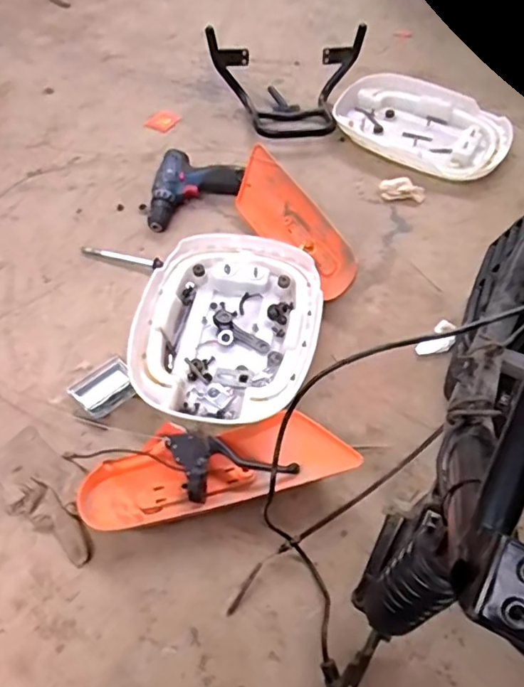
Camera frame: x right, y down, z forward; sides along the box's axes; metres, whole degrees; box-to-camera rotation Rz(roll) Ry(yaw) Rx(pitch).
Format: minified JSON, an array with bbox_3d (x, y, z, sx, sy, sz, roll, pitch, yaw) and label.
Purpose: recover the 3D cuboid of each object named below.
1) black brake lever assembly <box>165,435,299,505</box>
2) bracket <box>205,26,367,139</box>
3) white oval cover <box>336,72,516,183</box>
[{"bbox_3d":[-0.040,0.153,0.748,0.156,0.043,0.094,-12,53,-12],"label":"black brake lever assembly"},{"bbox_3d":[0.060,-0.587,1.259,0.352,0.156,0.242,-5,52,-7],"label":"bracket"},{"bbox_3d":[0.362,-0.496,1.280,0.386,0.050,0.308,36,58,23],"label":"white oval cover"}]

